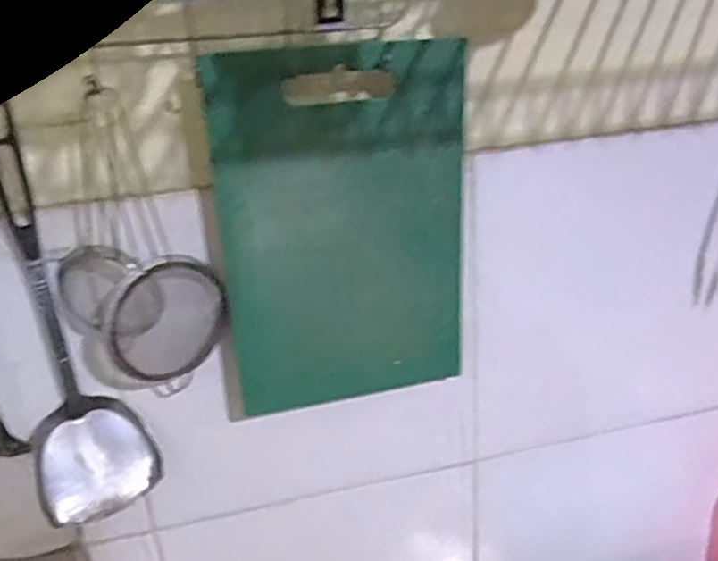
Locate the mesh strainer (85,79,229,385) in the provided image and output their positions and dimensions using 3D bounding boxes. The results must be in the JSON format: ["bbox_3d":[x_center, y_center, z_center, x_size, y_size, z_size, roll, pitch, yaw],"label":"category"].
[{"bbox_3d":[-0.147,-0.027,0.482,0.085,0.204,0.060,-10,25,-12],"label":"mesh strainer"}]

